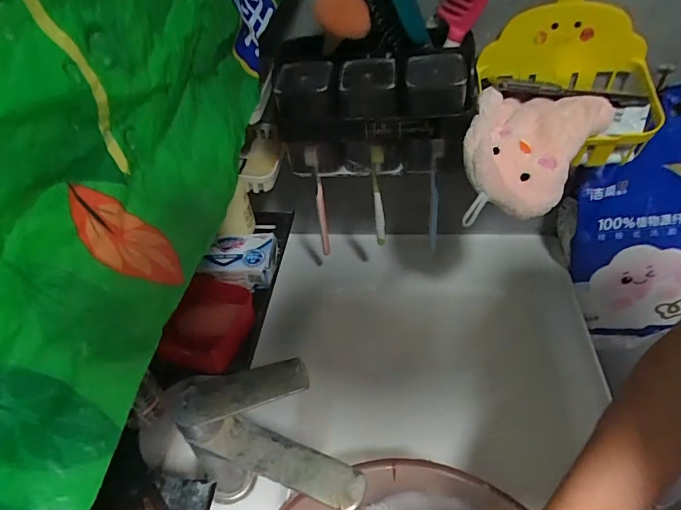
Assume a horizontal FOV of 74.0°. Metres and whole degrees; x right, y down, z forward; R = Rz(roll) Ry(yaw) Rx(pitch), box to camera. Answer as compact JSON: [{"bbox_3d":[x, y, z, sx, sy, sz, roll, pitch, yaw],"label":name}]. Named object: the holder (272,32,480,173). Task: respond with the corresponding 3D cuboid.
[{"bbox_3d":[0.042,-0.171,0.533,0.219,0.131,0.096,-3,44,4],"label":"holder"}]

